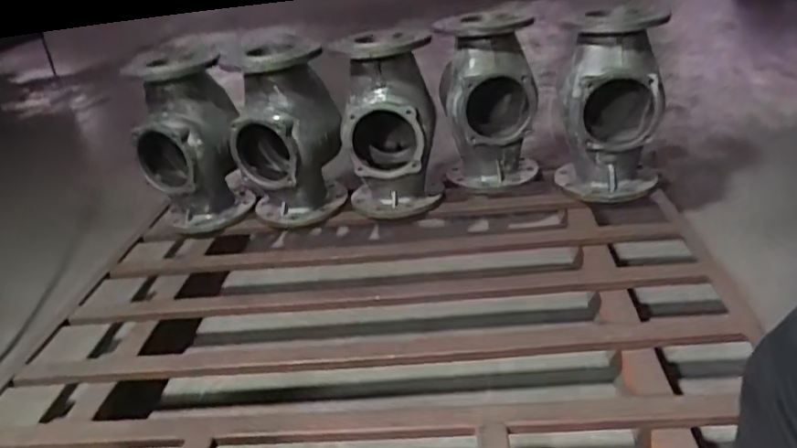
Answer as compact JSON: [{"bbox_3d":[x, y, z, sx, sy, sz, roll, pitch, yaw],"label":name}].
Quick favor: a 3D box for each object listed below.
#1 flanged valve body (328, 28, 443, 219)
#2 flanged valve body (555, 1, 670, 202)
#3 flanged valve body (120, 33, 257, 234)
[{"bbox_3d":[-0.021,-0.202,1.386,0.200,0.407,0.175,-12,27,-9],"label":"flanged valve body"},{"bbox_3d":[0.447,-0.255,1.340,0.208,0.383,0.220,1,28,18],"label":"flanged valve body"},{"bbox_3d":[-0.461,-0.177,1.401,0.210,0.428,0.178,-18,28,-21],"label":"flanged valve body"}]

